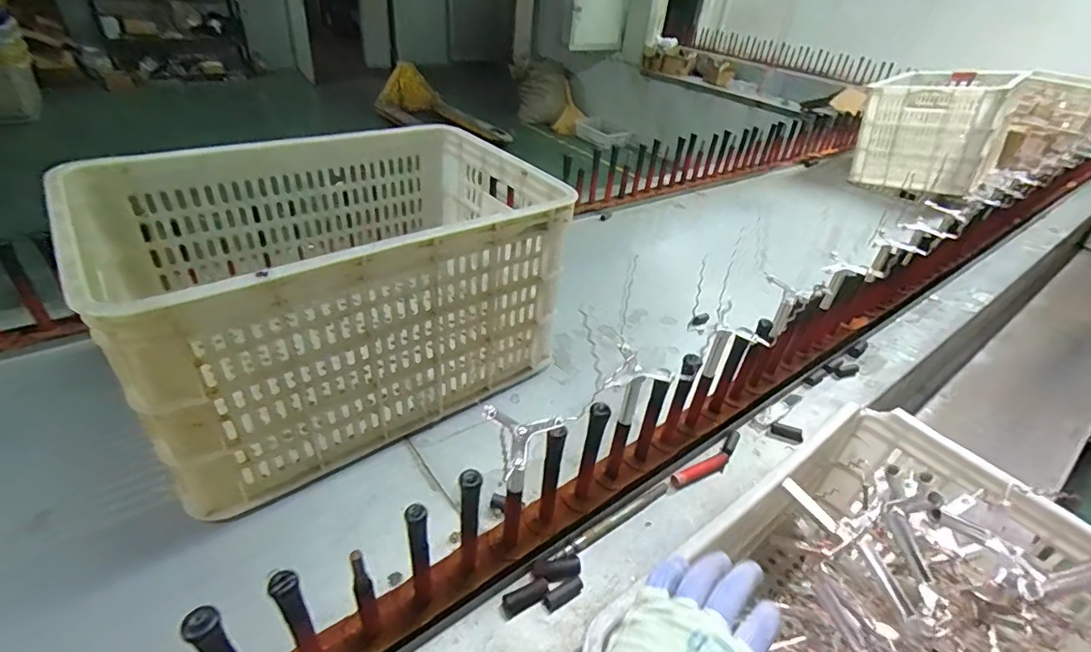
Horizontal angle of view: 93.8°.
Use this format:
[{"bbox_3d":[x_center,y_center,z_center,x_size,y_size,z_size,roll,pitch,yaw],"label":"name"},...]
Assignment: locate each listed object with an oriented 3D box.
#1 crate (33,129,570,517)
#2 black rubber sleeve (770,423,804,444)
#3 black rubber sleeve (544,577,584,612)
[{"bbox_3d":[-0.280,-0.063,0.720,0.507,0.293,0.373,-22,44,-33],"label":"crate"},{"bbox_3d":[0.350,0.155,0.740,0.043,0.013,0.016,14,36,12],"label":"black rubber sleeve"},{"bbox_3d":[0.019,0.274,0.523,0.042,0.011,0.015,-17,41,-29],"label":"black rubber sleeve"}]

